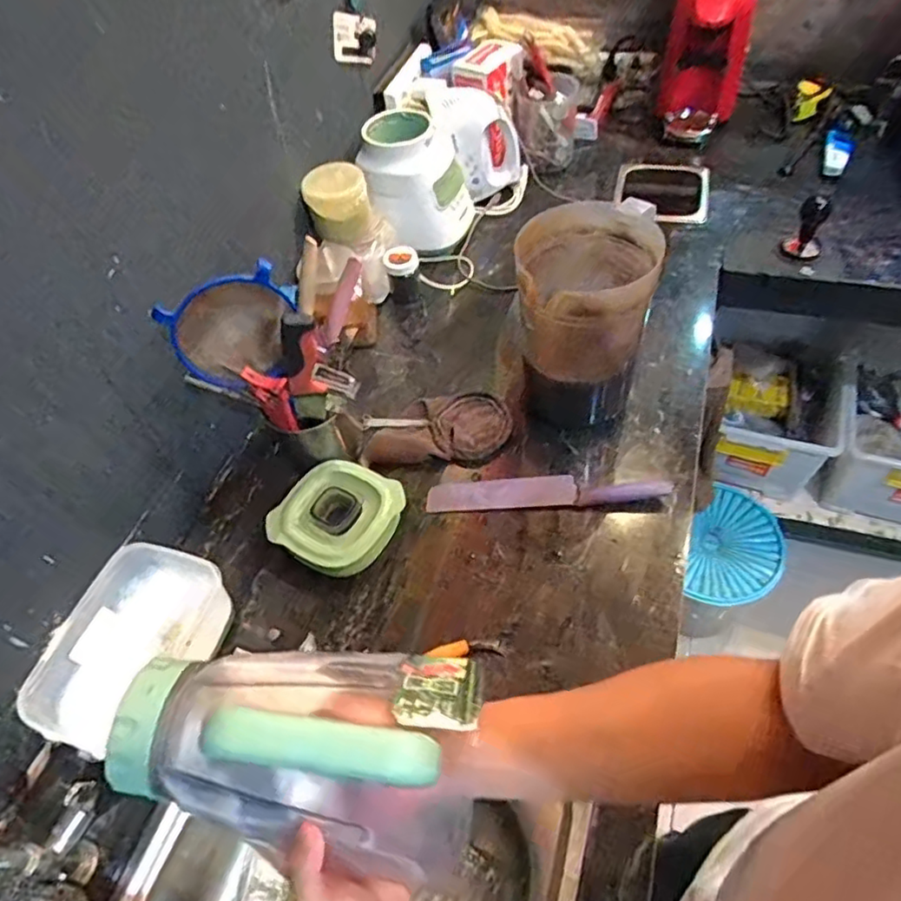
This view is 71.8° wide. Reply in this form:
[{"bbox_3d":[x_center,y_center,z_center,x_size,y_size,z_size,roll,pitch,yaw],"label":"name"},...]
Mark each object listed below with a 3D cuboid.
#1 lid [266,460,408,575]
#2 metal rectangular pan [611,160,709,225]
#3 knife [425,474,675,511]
[{"bbox_3d":[-0.135,0.080,0.760,0.133,0.033,0.134,22,59,21],"label":"lid"},{"bbox_3d":[0.393,-0.477,1.161,0.166,0.044,0.205,9,55,12],"label":"metal rectangular pan"},{"bbox_3d":[0.119,0.048,0.778,0.294,0.015,0.041,0,54,4],"label":"knife"}]

